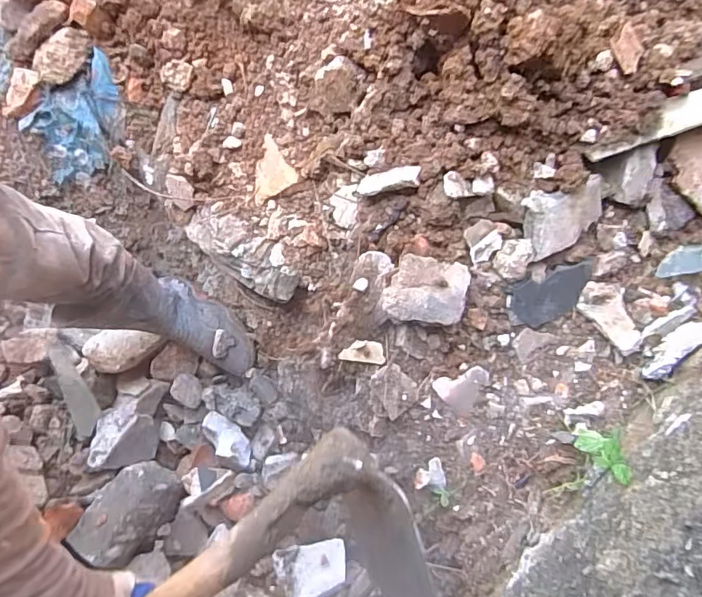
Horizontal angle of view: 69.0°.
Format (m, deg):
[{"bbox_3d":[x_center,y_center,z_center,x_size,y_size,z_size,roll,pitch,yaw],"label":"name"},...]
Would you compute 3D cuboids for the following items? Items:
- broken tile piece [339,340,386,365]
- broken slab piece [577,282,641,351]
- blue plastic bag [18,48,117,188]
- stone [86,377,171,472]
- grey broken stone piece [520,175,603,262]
[{"bbox_3d":[0.017,0.083,0.788,0.069,0.010,0.034,6,93,9],"label":"broken tile piece"},{"bbox_3d":[0.362,0.027,0.720,0.057,0.037,0.100,-2,74,-1],"label":"broken slab piece"},{"bbox_3d":[-0.506,-0.334,0.967,0.217,0.035,0.152,-33,109,10],"label":"blue plastic bag"},{"bbox_3d":[-0.446,0.247,1.024,0.107,0.098,0.184,8,74,2],"label":"stone"},{"bbox_3d":[0.302,-0.121,0.739,0.132,0.042,0.088,-25,112,-16],"label":"grey broken stone piece"}]

